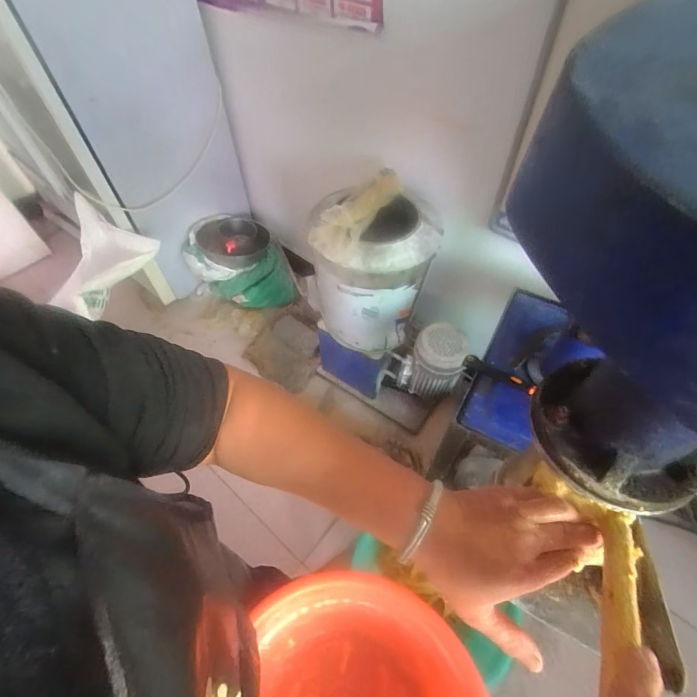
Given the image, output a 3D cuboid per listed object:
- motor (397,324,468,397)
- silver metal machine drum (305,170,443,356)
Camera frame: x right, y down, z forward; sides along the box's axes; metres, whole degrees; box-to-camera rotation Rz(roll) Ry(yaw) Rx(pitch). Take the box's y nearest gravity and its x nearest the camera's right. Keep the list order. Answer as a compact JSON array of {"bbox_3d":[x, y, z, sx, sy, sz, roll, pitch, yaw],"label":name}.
[{"bbox_3d":[0.294,0.050,1.306,0.180,0.263,0.164,0,54,0],"label":"motor"},{"bbox_3d":[0.064,-0.214,1.157,0.331,0.484,0.321,-3,54,-2],"label":"silver metal machine drum"}]

